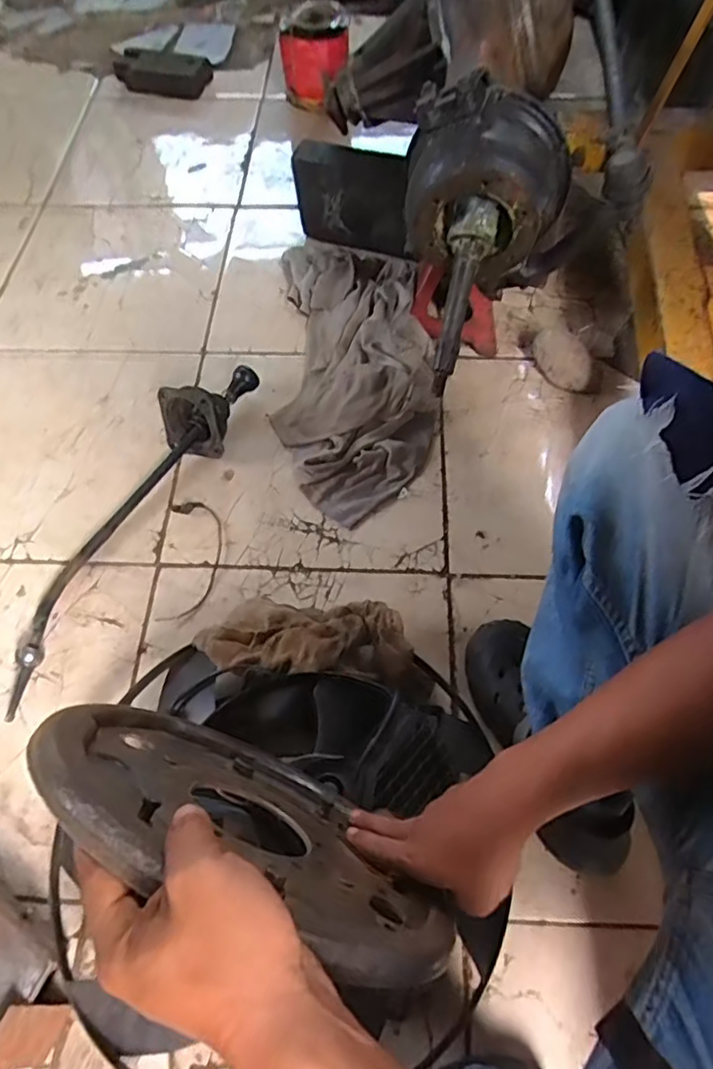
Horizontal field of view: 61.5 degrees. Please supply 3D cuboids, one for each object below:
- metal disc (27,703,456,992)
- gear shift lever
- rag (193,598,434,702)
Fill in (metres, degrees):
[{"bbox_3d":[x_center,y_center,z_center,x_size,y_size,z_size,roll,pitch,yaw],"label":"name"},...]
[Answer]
[{"bbox_3d":[-0.073,0.194,0.417,0.287,0.289,0.016,24,80,15],"label":"metal disc"},{"bbox_3d":[-0.318,-0.037,0.847,0.128,0.102,0.588,19,64,8],"label":"gear shift lever"},{"bbox_3d":[-0.048,0.124,0.731,0.287,0.069,0.114,7,62,4],"label":"rag"}]

